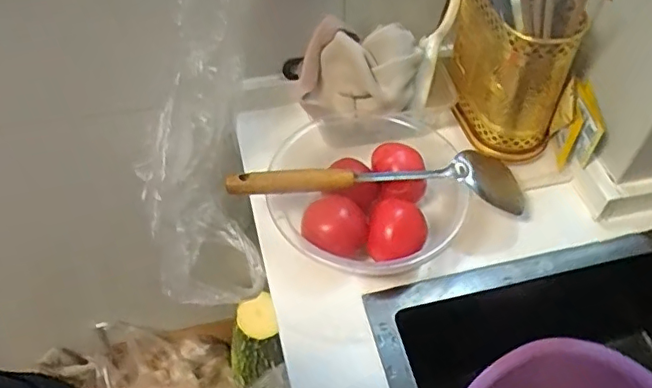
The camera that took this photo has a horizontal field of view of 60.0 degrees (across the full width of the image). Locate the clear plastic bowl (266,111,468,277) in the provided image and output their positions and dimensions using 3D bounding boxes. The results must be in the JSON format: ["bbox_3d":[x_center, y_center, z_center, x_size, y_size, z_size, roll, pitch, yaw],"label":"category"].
[{"bbox_3d":[0.047,0.000,0.572,0.196,0.089,0.188,-1,52,1],"label":"clear plastic bowl"}]

